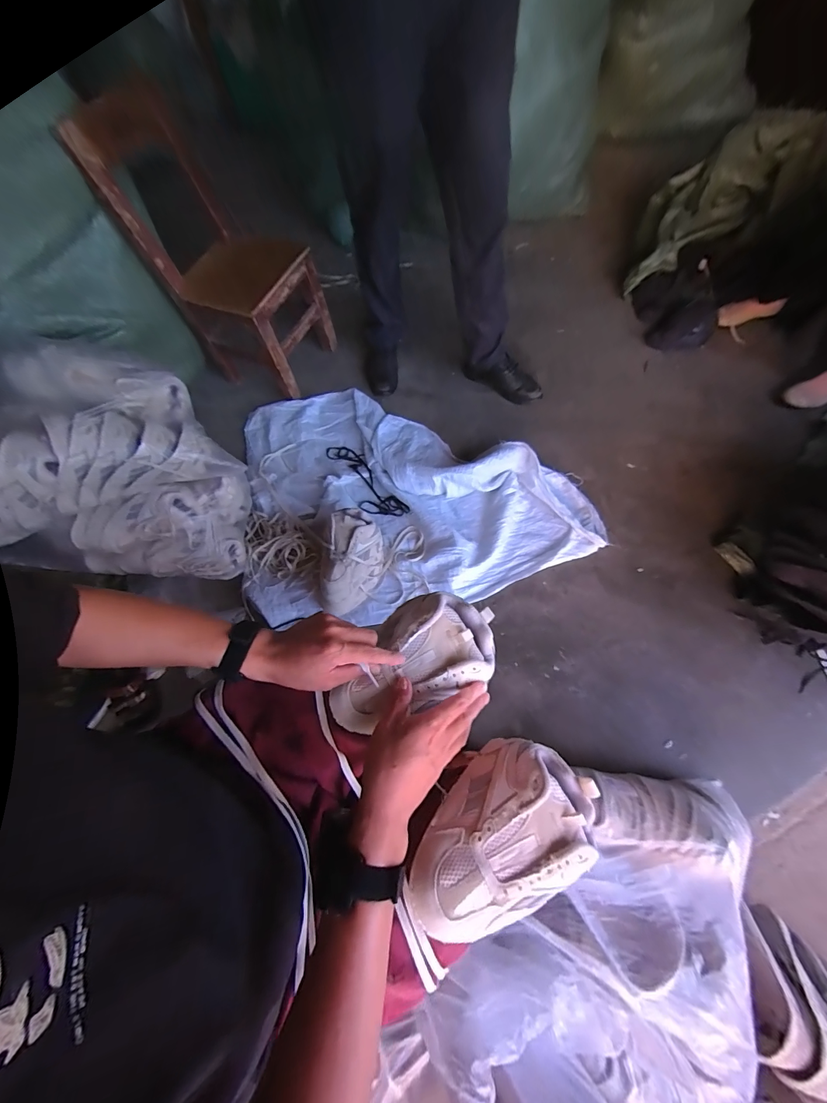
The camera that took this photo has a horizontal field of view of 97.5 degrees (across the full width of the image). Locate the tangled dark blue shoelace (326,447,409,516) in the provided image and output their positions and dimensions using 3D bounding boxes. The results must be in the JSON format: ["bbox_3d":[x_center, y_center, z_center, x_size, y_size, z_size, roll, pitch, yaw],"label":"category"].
[{"bbox_3d":[-0.145,-0.201,1.049,0.099,0.019,0.309,-36,74,-9],"label":"tangled dark blue shoelace"}]

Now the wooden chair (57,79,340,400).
[{"bbox_3d":[-0.432,-0.699,0.925,0.263,0.561,0.317,19,69,10],"label":"wooden chair"}]

